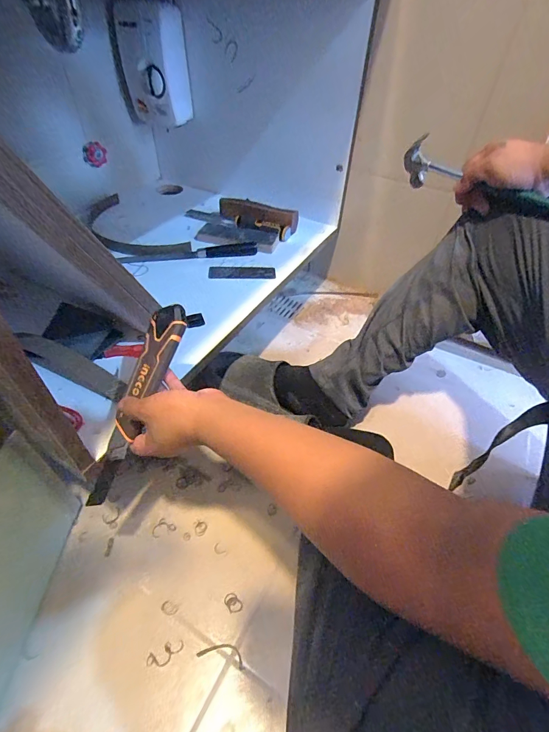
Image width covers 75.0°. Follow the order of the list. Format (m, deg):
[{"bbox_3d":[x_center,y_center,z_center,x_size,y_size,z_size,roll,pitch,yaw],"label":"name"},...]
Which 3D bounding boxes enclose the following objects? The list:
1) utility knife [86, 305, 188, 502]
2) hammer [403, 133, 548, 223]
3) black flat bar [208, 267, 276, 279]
[{"bbox_3d":[-0.168,0.047,0.431,0.045,0.024,0.253,25,92,21],"label":"utility knife"},{"bbox_3d":[0.291,-0.255,0.511,0.049,0.069,0.242,-27,55,-25],"label":"hammer"},{"bbox_3d":[-0.066,-0.192,0.738,0.134,0.008,0.044,0,46,-2],"label":"black flat bar"}]

